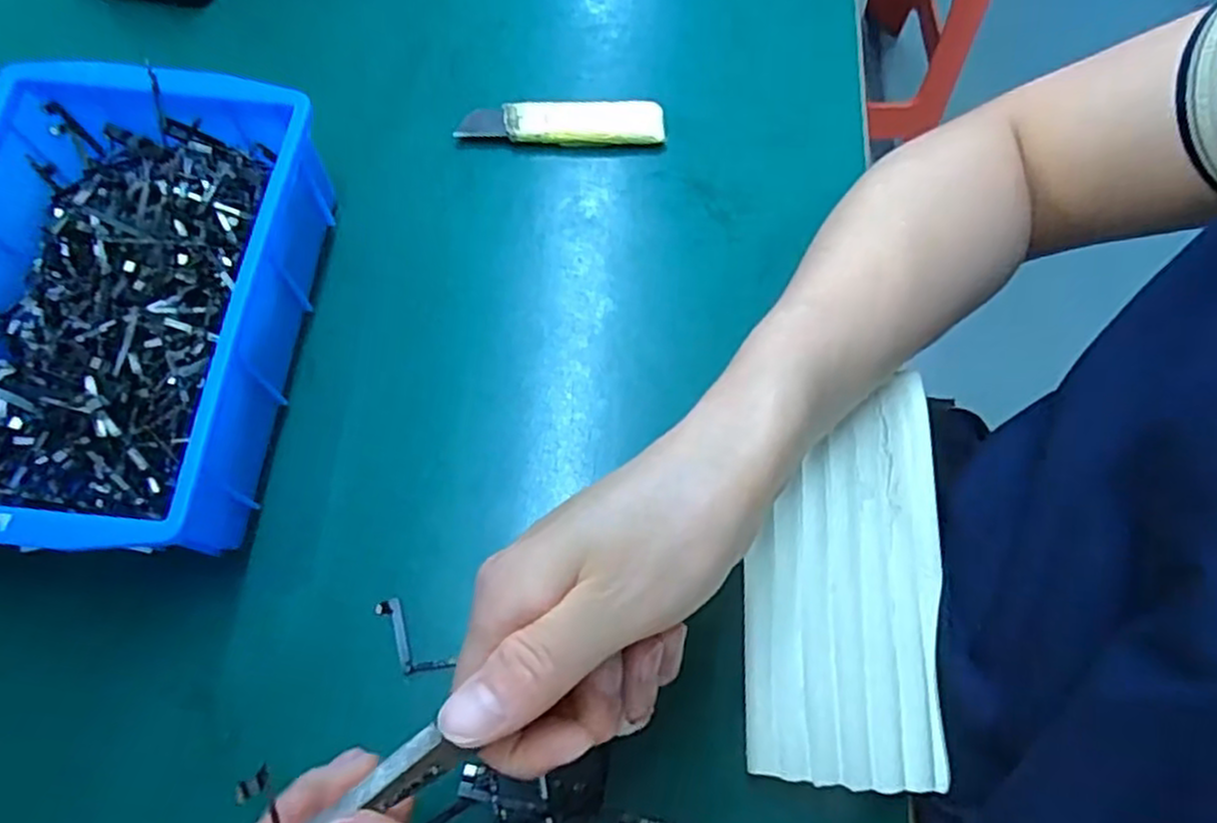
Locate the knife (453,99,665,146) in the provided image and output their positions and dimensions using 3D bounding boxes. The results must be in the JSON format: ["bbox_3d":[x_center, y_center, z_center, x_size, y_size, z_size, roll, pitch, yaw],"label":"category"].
[{"bbox_3d":[-0.024,-0.150,0.390,0.104,0.012,0.025,0,68,-1],"label":"knife"}]

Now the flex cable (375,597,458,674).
[{"bbox_3d":[-0.080,0.092,0.299,0.040,0.004,0.016,41,73,14],"label":"flex cable"}]

